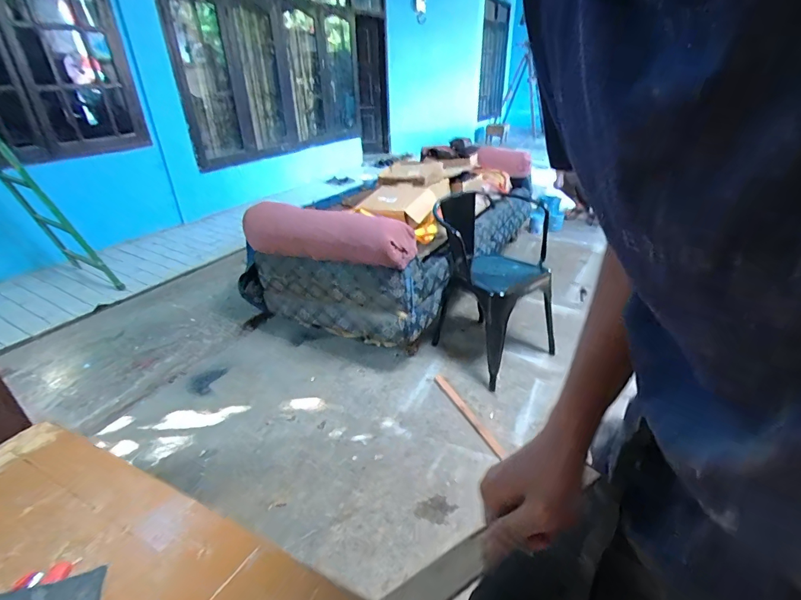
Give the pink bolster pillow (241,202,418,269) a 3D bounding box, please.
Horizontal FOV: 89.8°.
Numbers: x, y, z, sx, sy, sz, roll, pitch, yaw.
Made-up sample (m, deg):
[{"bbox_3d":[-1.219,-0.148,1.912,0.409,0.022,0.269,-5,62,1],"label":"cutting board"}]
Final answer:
[{"bbox_3d":[-0.331,-0.276,1.709,0.811,0.188,0.202,13,32,25],"label":"pink bolster pillow"}]

